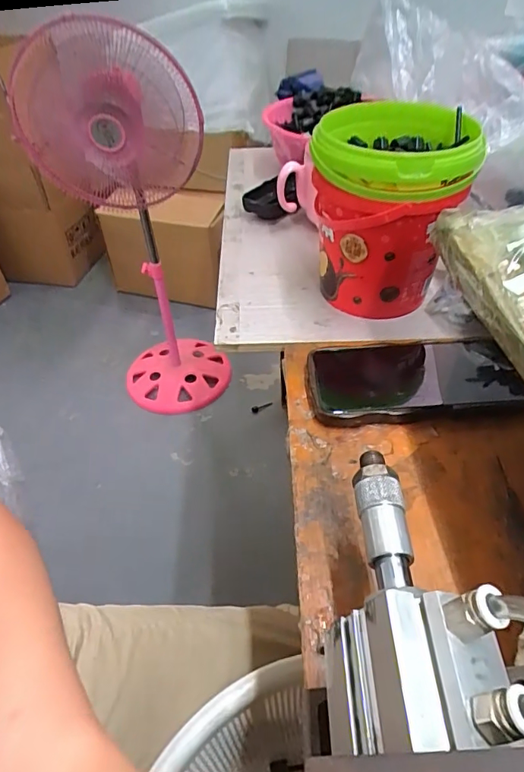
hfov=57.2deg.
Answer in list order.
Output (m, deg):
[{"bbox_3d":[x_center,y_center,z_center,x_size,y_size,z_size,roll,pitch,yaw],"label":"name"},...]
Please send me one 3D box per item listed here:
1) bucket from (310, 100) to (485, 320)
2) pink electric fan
[{"bbox_3d":[0.112,-0.156,0.441,0.128,0.150,0.130,4,46,9],"label":"bucket"},{"bbox_3d":[-0.286,-0.318,1.133,0.341,0.856,0.293,-7,46,-5],"label":"pink electric fan"}]

